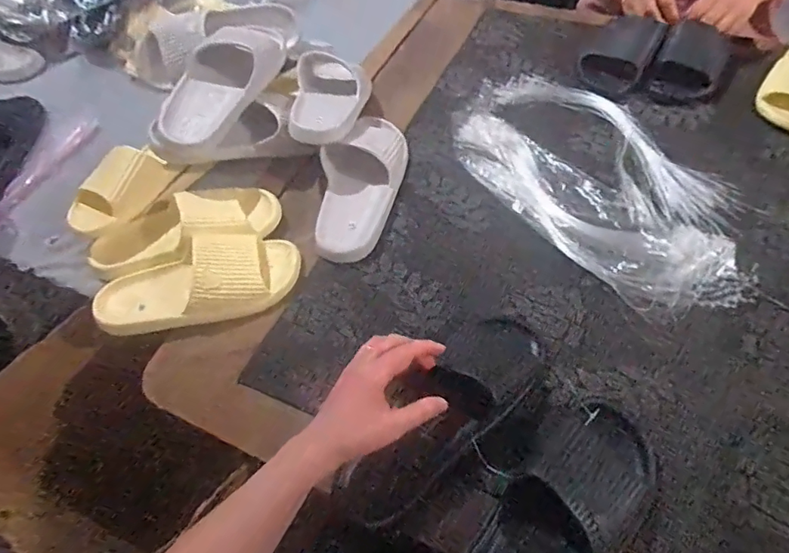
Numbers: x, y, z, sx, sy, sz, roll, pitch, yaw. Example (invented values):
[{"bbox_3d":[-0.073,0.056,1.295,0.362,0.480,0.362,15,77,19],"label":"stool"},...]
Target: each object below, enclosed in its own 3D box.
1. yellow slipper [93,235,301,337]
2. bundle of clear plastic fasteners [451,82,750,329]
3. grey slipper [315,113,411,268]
[{"bbox_3d":[-0.250,0.005,0.628,0.253,0.058,0.103,-15,54,-8],"label":"yellow slipper"},{"bbox_3d":[0.290,-0.143,0.721,0.257,0.032,0.464,-30,57,-18],"label":"bundle of clear plastic fasteners"},{"bbox_3d":[-0.048,-0.146,0.726,0.107,0.061,0.273,11,55,12],"label":"grey slipper"}]

